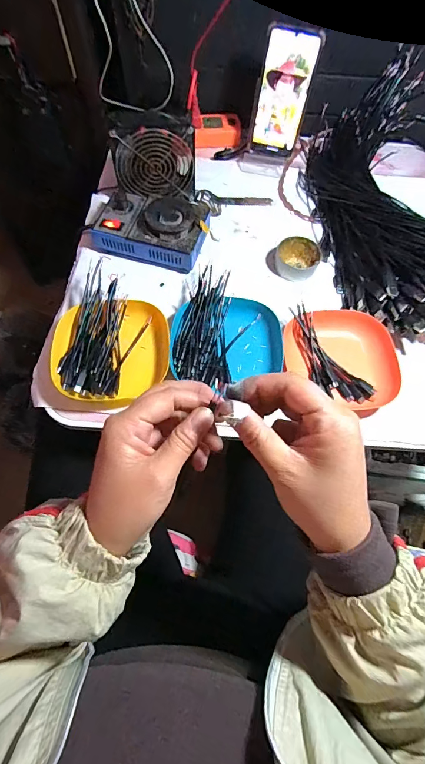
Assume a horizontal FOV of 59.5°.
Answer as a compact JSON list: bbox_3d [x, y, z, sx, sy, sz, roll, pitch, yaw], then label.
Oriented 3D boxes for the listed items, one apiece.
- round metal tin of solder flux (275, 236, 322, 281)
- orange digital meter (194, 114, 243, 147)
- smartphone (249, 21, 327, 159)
[{"bbox_3d":[0.126,-0.182,0.549,0.063,0.023,0.063,1,66,-2],"label":"round metal tin of solder flux"},{"bbox_3d":[0.010,-0.444,0.664,0.080,0.034,0.054,-1,66,-3],"label":"orange digital meter"},{"bbox_3d":[0.109,-0.438,0.574,0.076,0.162,0.007,13,56,1],"label":"smartphone"}]

